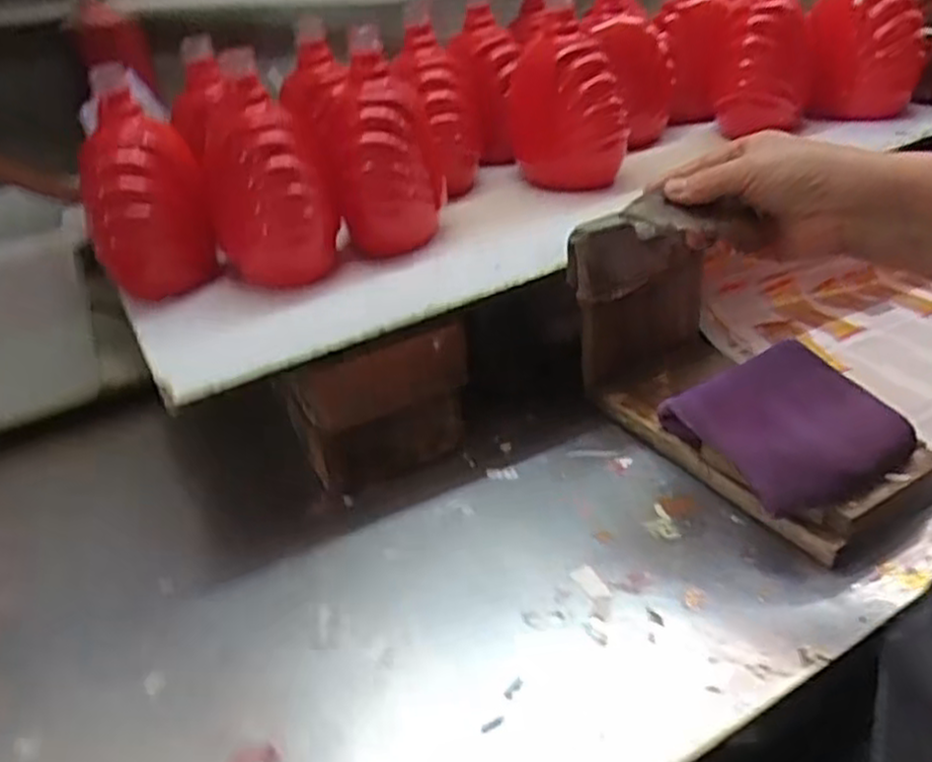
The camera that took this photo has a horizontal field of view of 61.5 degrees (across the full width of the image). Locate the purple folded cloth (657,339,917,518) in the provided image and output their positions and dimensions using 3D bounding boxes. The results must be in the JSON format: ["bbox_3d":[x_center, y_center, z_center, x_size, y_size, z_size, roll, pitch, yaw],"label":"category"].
[{"bbox_3d":[0.213,0.026,0.536,0.115,0.037,0.144,-16,35,-18],"label":"purple folded cloth"}]

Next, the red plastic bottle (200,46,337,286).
[{"bbox_3d":[-0.161,-0.164,0.621,0.091,0.167,0.095,-13,34,-14],"label":"red plastic bottle"}]

